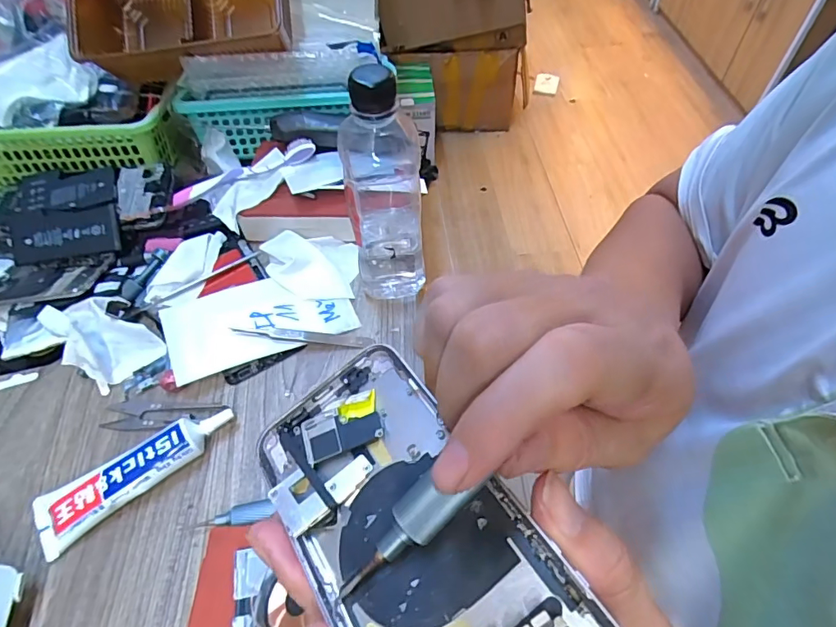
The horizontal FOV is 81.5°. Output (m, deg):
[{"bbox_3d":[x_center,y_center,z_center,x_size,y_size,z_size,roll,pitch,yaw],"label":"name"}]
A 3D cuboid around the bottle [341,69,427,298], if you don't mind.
[{"bbox_3d":[-0.025,-0.093,0.373,0.054,0.196,0.050,-2,55,0],"label":"bottle"}]

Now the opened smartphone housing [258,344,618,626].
[{"bbox_3d":[-0.003,0.074,0.161,0.069,0.013,0.144,-38,52,-7],"label":"opened smartphone housing"}]

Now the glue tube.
[{"bbox_3d":[-0.197,0.111,0.342,0.137,0.027,0.038,-29,59,-18],"label":"glue tube"}]

